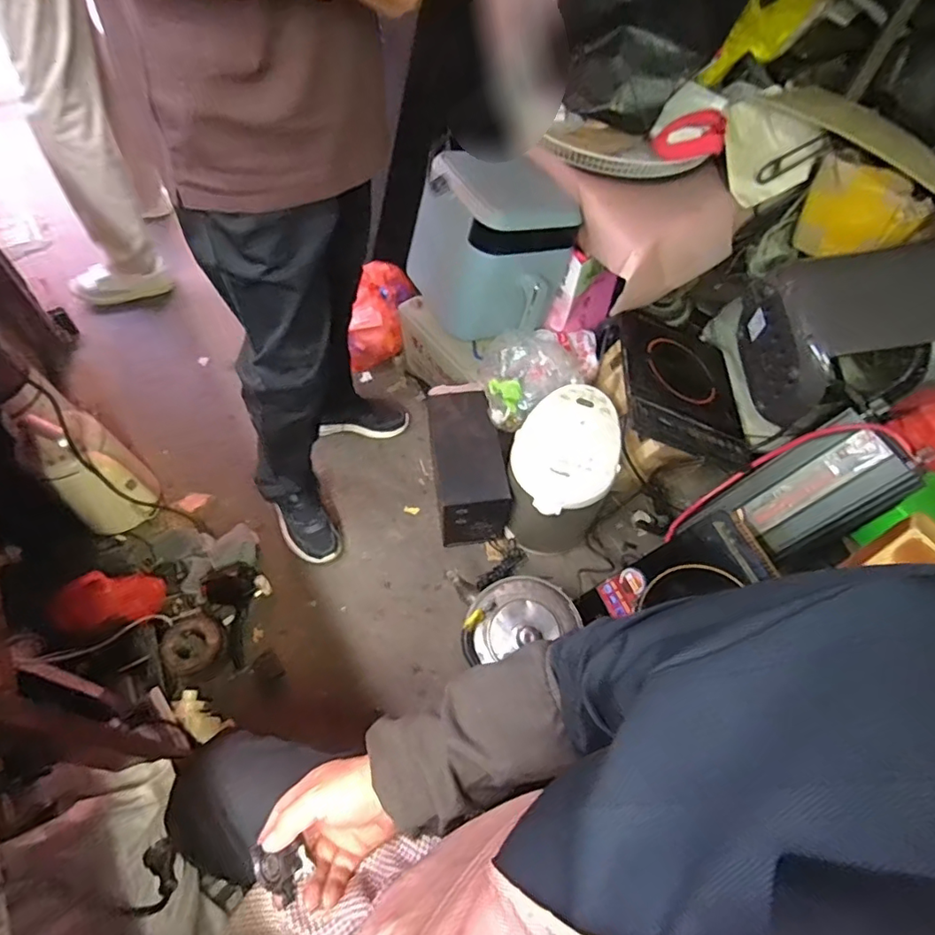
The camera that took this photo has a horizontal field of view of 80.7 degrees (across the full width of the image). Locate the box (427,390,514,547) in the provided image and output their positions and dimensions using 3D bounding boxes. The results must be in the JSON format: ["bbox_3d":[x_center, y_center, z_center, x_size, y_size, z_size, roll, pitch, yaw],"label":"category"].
[{"bbox_3d":[-0.002,-0.003,1.249,0.134,0.211,0.295,-6,60,-8],"label":"box"}]

